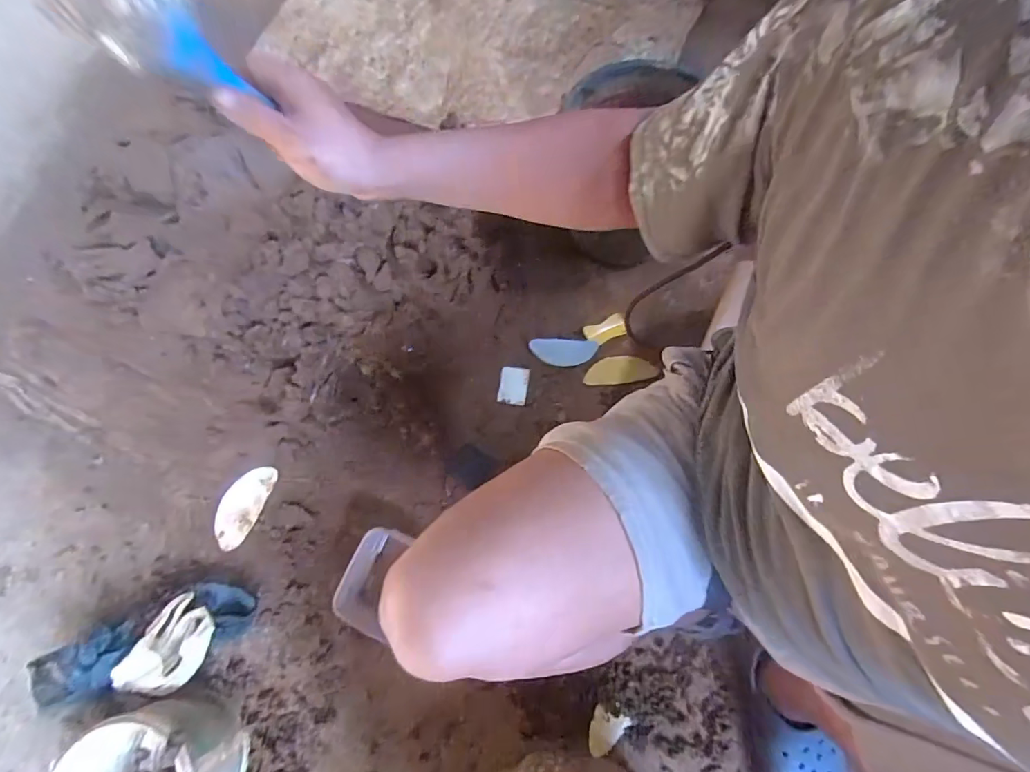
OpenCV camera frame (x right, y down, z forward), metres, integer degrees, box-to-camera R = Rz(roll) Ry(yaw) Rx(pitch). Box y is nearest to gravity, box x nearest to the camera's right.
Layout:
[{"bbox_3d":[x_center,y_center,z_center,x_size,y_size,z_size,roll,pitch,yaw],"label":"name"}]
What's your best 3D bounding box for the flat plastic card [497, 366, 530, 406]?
[{"bbox_3d":[-0.002,-0.001,0.827,0.048,0.004,0.062,8,86,-6],"label":"flat plastic card"}]

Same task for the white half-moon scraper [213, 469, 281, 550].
[{"bbox_3d":[-0.446,0.192,0.786,0.068,0.009,0.140,29,76,9],"label":"white half-moon scraper"}]

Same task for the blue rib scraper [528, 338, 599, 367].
[{"bbox_3d":[0.084,-0.059,0.840,0.115,0.004,0.047,3,86,0],"label":"blue rib scraper"}]

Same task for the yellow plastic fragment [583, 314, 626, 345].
[{"bbox_3d":[0.159,-0.100,0.844,0.076,0.007,0.040,-24,75,-6],"label":"yellow plastic fragment"}]

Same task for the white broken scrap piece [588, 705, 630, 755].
[{"bbox_3d":[0.131,0.495,0.685,0.050,0.012,0.058,23,75,7],"label":"white broken scrap piece"}]

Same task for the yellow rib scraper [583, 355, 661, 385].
[{"bbox_3d":[0.184,-0.028,0.836,0.127,0.007,0.047,-6,82,0],"label":"yellow rib scraper"}]

